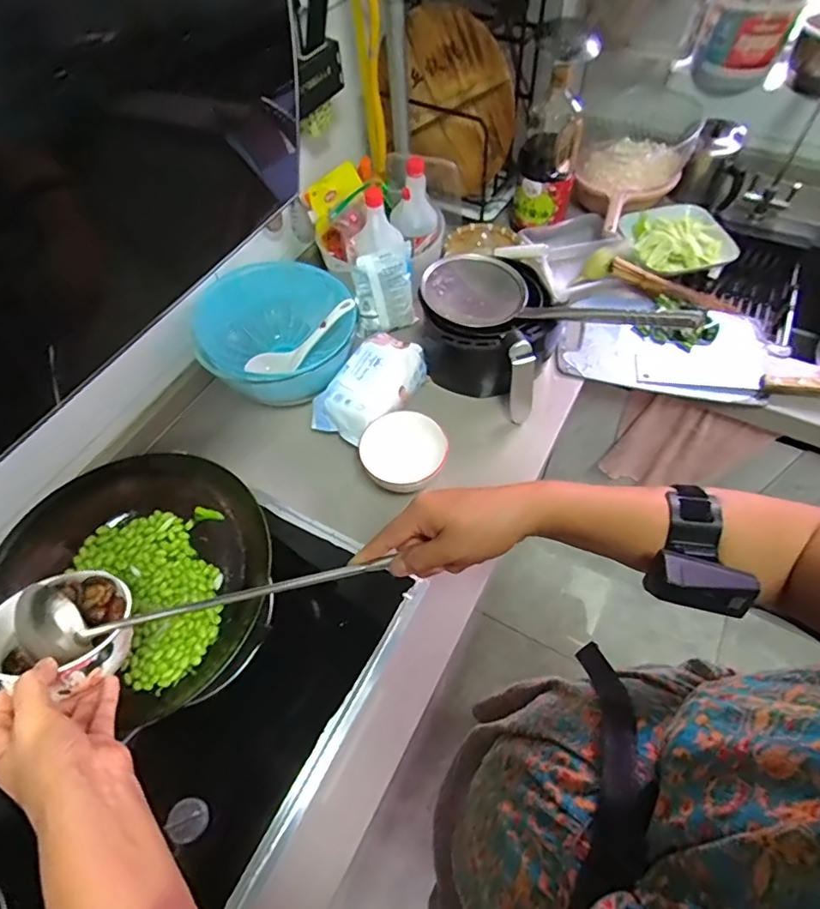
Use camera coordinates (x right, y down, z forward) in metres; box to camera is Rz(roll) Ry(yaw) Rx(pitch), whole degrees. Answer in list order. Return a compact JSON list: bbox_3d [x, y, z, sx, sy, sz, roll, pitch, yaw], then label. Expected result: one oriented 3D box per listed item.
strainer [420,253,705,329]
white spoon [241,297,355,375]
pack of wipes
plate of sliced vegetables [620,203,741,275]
[{"bbox_3d":[0.206,-0.233,0.775,0.409,0.077,0.135,23,60,37],"label":"strainer"},{"bbox_3d":[-0.174,-0.184,0.840,0.206,0.031,0.048,-35,60,11],"label":"white spoon"},{"bbox_3d":[-0.057,-0.107,0.809,0.106,0.069,0.188,36,66,22],"label":"pack of wipes"},{"bbox_3d":[0.529,-0.432,1.016,0.187,0.040,0.181,-1,58,2],"label":"plate of sliced vegetables"}]

